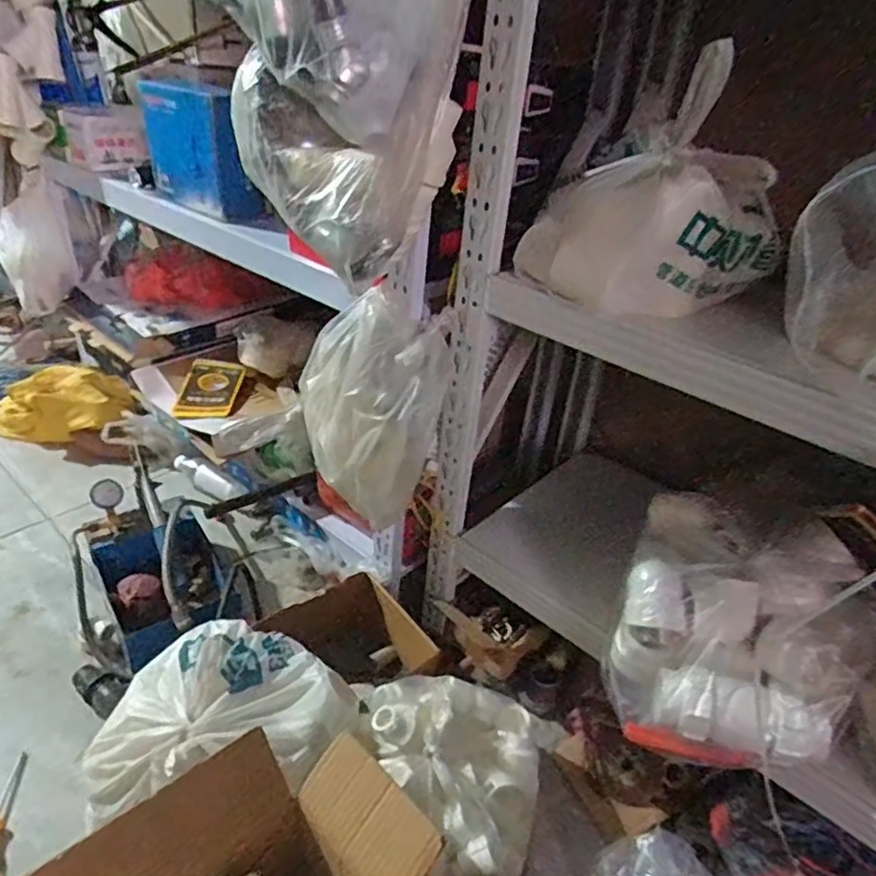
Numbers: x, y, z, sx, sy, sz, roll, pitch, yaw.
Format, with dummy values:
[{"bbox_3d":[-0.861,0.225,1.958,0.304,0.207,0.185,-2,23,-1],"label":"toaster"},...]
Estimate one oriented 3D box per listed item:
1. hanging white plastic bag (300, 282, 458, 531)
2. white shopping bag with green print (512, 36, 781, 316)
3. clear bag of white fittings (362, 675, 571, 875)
[{"bbox_3d":[-0.102,-0.047,0.844,0.195,0.254,0.152,15,33,13],"label":"hanging white plastic bag"},{"bbox_3d":[0.236,-0.256,0.657,0.181,0.217,0.219,-20,41,-36],"label":"white shopping bag with green print"},{"bbox_3d":[0.029,0.416,0.824,0.272,0.102,0.250,28,38,30],"label":"clear bag of white fittings"}]

